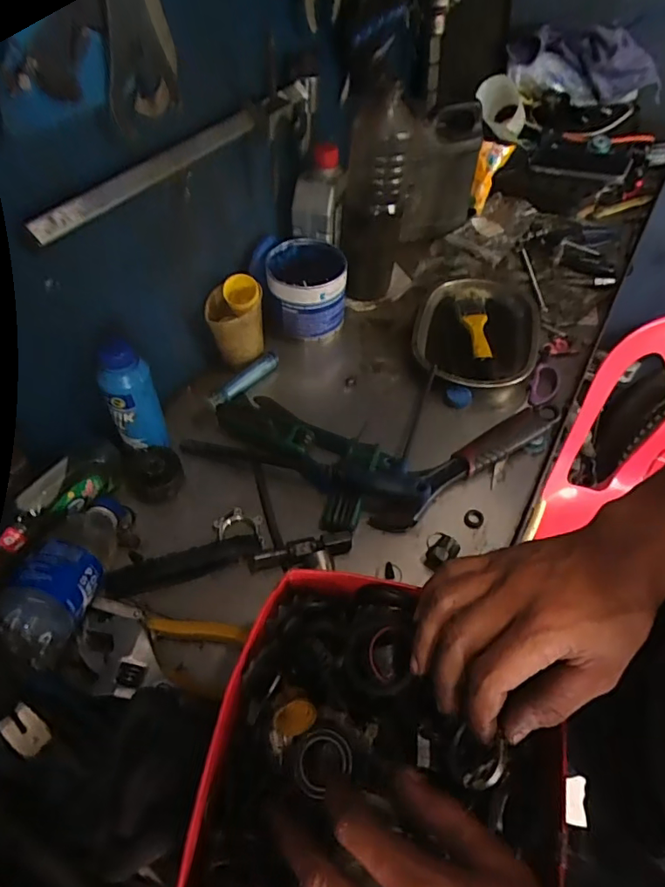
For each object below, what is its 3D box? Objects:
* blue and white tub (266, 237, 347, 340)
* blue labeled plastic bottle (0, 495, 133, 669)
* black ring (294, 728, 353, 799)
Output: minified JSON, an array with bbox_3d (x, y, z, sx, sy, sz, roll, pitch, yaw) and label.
[{"bbox_3d":[-0.032,-0.197,0.686,0.095,0.103,0.096,0,53,0],"label":"blue and white tub"},{"bbox_3d":[-0.228,0.106,0.455,0.054,0.061,0.175,-2,24,-1],"label":"blue labeled plastic bottle"},{"bbox_3d":[-0.007,0.195,0.320,0.036,0.004,0.032,-28,58,-19],"label":"black ring"}]

